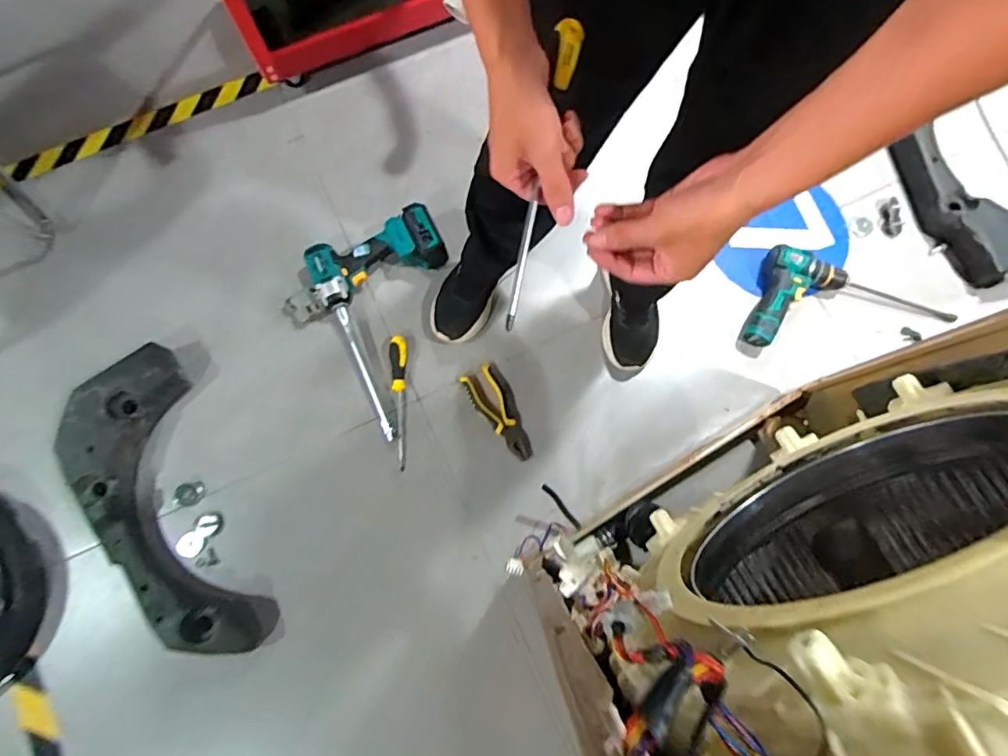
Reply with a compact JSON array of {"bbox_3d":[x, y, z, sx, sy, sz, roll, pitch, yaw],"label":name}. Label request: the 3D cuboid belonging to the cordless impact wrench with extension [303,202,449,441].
[{"bbox_3d":[-0.196,-0.124,1.017,0.259,0.096,0.383,-27,79,-7],"label":"cordless impact wrench with extension"}]

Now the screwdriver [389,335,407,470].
[{"bbox_3d":[-0.196,0.043,0.996,0.034,0.026,0.250,-4,77,-2],"label":"screwdriver"}]

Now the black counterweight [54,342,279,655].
[{"bbox_3d":[-0.604,0.233,0.926,0.219,0.086,0.541,-25,79,-7],"label":"black counterweight"}]

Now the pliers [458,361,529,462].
[{"bbox_3d":[-0.005,0.066,0.998,0.072,0.016,0.192,-29,79,-7],"label":"pliers"}]

